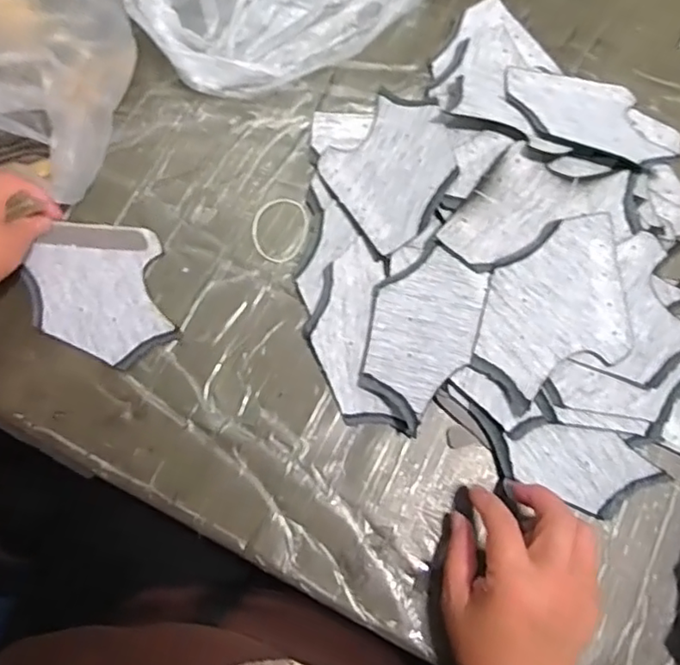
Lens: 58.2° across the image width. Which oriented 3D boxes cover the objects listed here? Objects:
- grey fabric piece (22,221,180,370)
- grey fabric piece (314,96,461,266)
[{"bbox_3d":[-0.183,-0.030,0.465,0.099,0.007,0.114,-13,74,-7],"label":"grey fabric piece"},{"bbox_3d":[0.043,-0.129,0.486,0.112,0.022,0.106,-40,78,-10],"label":"grey fabric piece"}]

